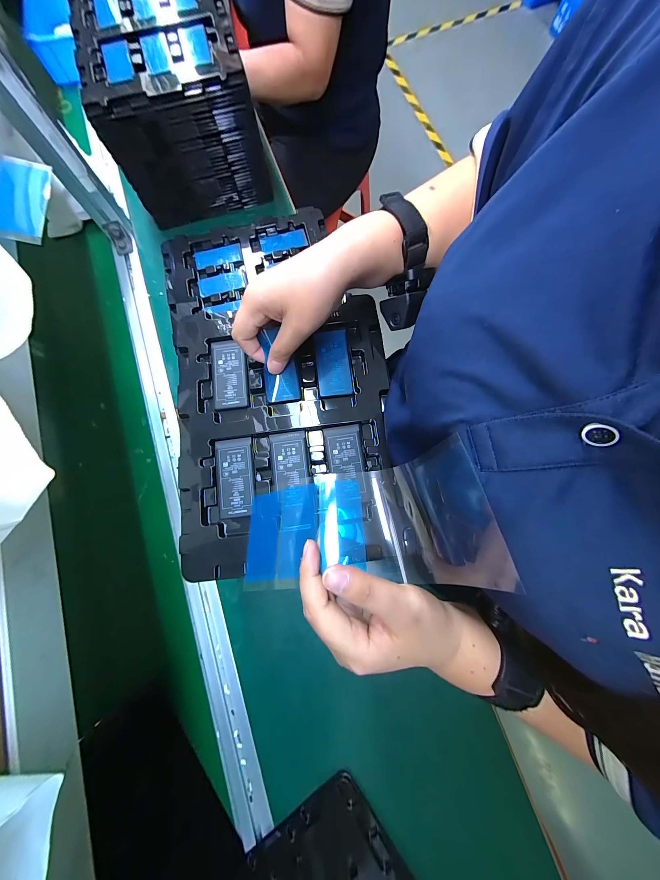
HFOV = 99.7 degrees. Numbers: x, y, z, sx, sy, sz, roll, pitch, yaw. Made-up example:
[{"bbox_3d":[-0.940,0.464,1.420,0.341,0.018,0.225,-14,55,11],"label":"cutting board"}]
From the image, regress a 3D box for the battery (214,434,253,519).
[{"bbox_3d":[-0.094,0.036,0.275,0.035,0.004,0.076,-7,78,0],"label":"battery"}]

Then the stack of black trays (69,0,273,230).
[{"bbox_3d":[-0.253,-0.565,0.470,0.215,0.160,0.262,-17,78,-2],"label":"stack of black trays"}]

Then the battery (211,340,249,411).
[{"bbox_3d":[-0.107,-0.071,0.298,0.037,0.004,0.078,-8,78,0],"label":"battery"}]

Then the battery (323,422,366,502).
[{"bbox_3d":[0.016,0.022,0.276,0.036,0.004,0.073,-8,78,0],"label":"battery"}]

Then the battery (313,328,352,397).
[{"bbox_3d":[0.003,-0.083,0.297,0.035,0.004,0.073,-5,78,0],"label":"battery"}]

